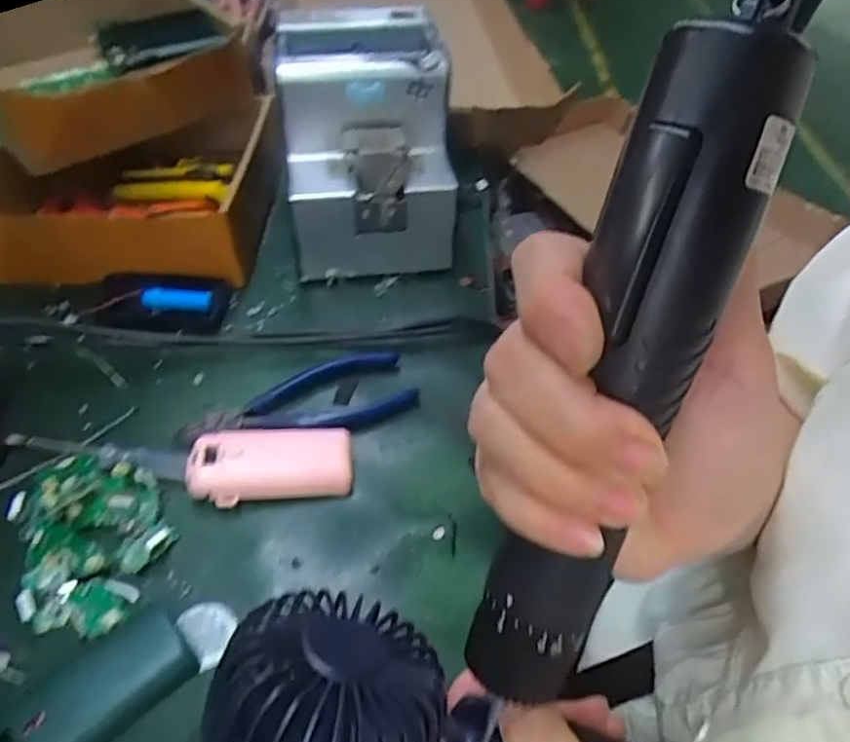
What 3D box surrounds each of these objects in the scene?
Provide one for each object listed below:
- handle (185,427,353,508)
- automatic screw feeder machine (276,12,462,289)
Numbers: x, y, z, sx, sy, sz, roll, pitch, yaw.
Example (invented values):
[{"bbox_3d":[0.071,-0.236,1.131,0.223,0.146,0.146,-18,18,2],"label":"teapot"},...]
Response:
[{"bbox_3d":[-0.092,0.056,0.396,0.094,0.023,0.044,-6,46,-8],"label":"handle"},{"bbox_3d":[-0.050,-0.185,0.537,0.125,0.153,0.171,-5,46,-7],"label":"automatic screw feeder machine"}]

